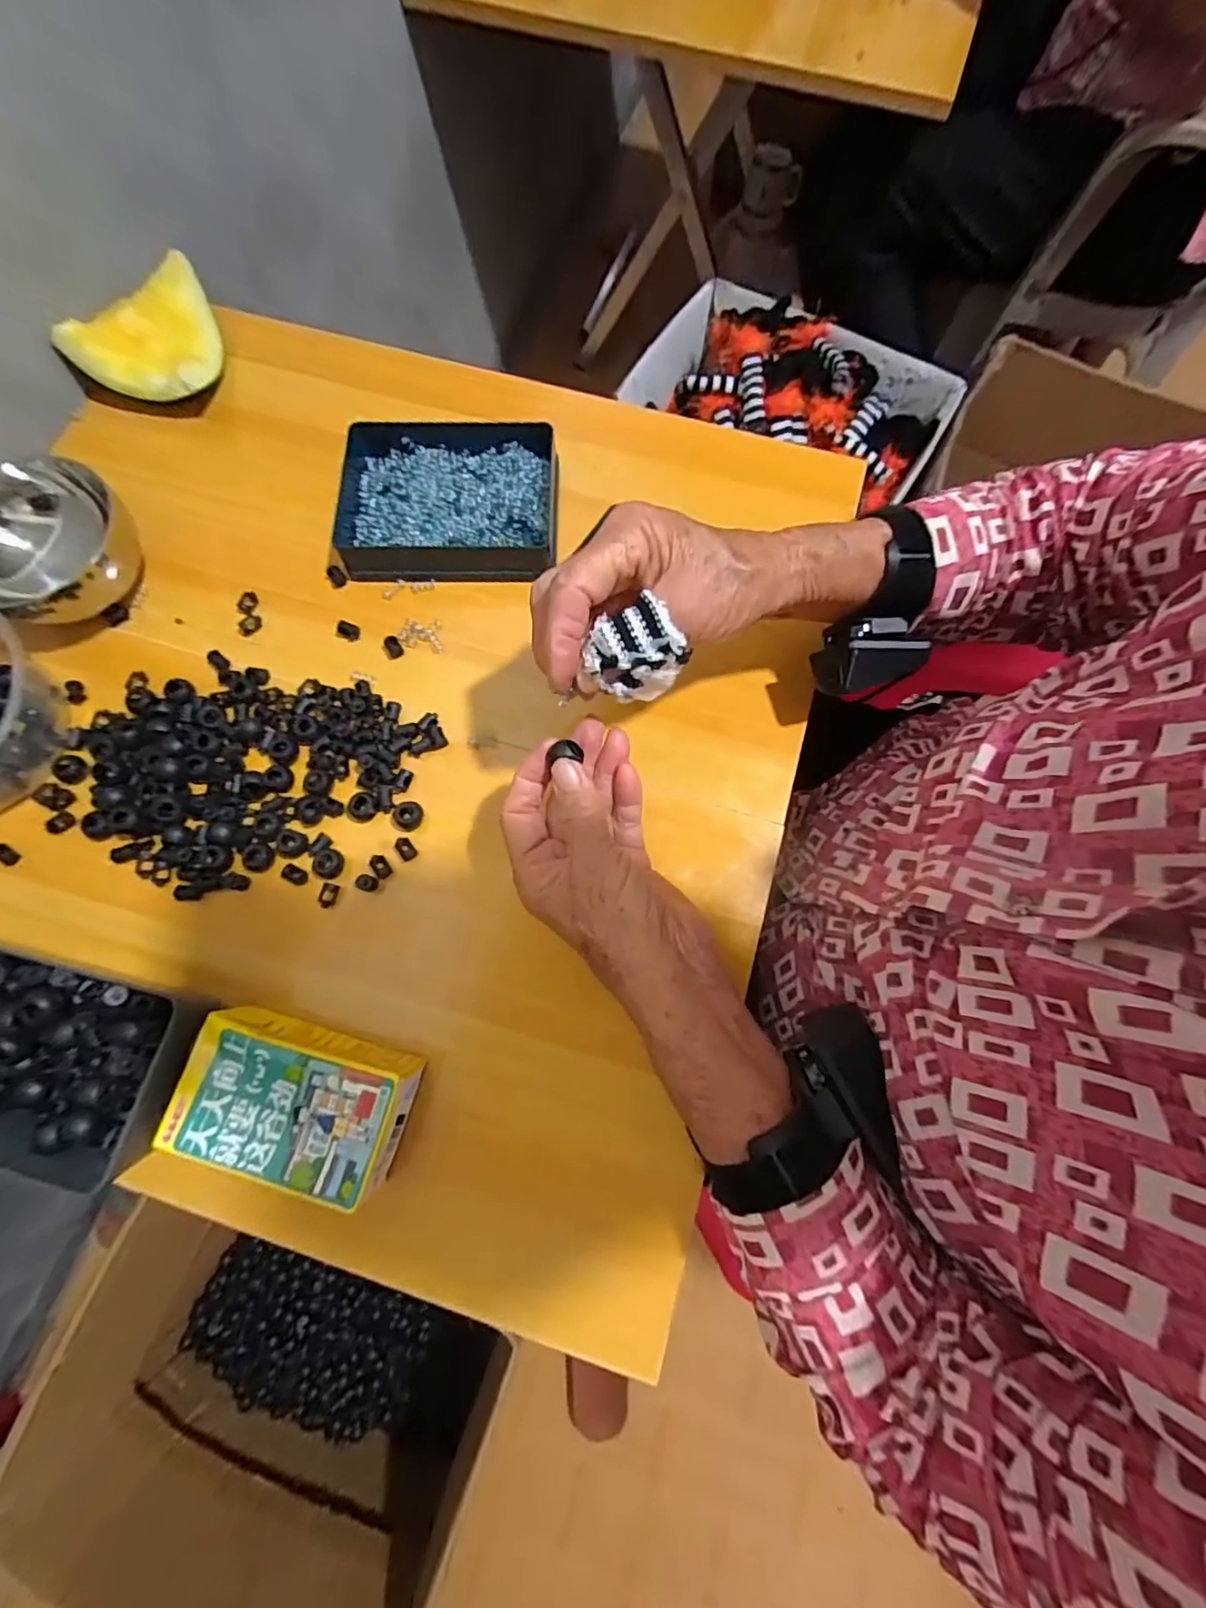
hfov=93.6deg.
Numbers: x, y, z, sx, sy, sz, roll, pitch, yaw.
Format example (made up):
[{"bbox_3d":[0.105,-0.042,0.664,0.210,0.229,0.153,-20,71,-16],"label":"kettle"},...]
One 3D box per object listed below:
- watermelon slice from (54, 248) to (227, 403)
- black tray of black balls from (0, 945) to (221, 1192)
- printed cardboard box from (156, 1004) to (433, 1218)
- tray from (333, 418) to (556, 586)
[{"bbox_3d":[-0.330,-0.354,0.436,0.097,0.044,0.116,30,75,8],"label":"watermelon slice"},{"bbox_3d":[-0.303,0.125,0.294,0.191,0.053,0.096,13,74,3],"label":"black tray of black balls"},{"bbox_3d":[-0.157,0.153,0.293,0.105,0.044,0.064,15,74,4],"label":"printed cardboard box"},{"bbox_3d":[-0.111,-0.213,0.401,0.153,0.032,0.109,0,73,-1],"label":"tray"}]

